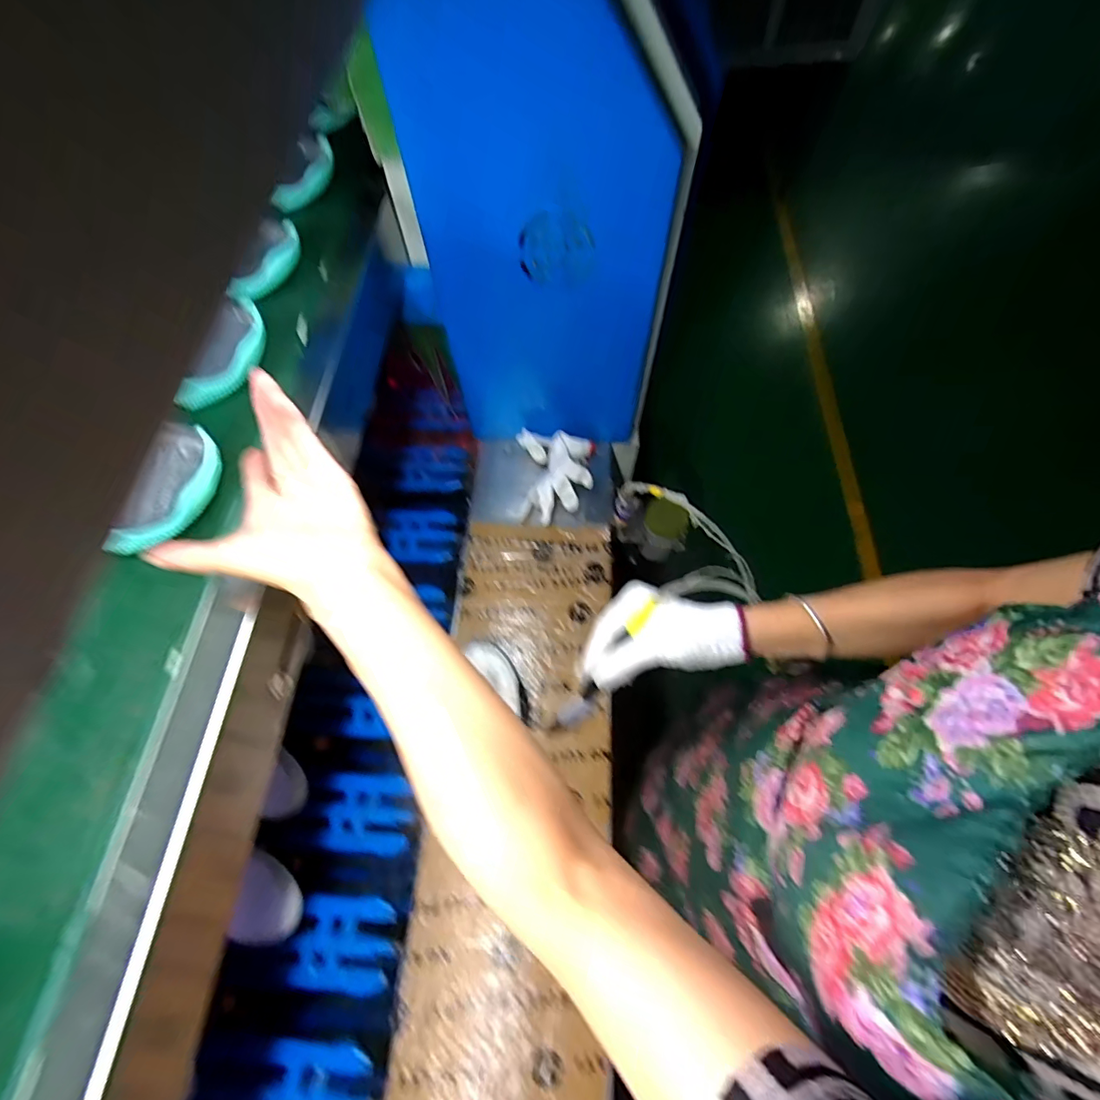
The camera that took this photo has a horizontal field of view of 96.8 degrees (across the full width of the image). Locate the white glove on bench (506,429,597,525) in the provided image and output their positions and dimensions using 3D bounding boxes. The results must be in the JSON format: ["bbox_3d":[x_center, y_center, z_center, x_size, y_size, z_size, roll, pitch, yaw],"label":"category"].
[{"bbox_3d":[0.005,-0.137,0.809,0.132,0.088,0.162,6,62,1],"label":"white glove on bench"}]

